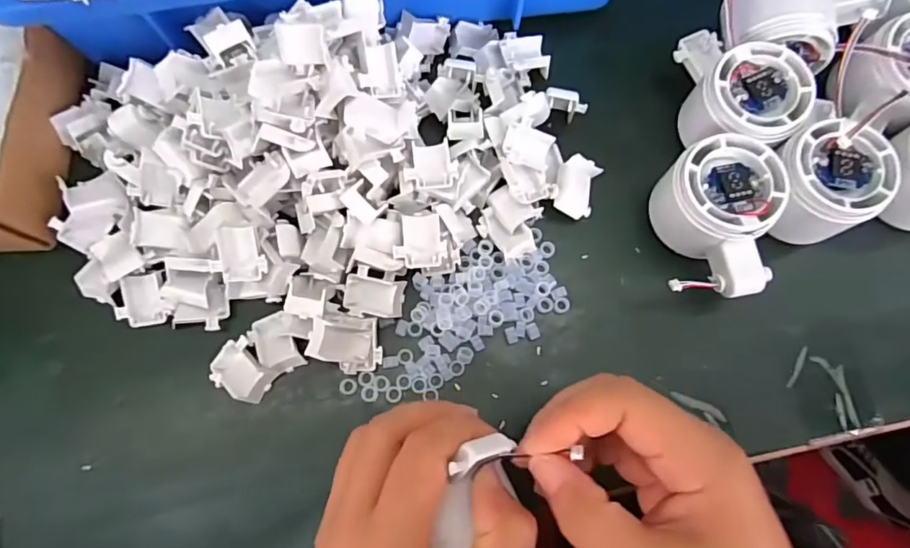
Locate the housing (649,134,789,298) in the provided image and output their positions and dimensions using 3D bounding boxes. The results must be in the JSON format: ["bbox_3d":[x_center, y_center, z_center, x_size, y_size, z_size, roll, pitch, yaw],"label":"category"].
[{"bbox_3d":[0.144,-0.028,0.296,0.055,0.052,0.081,-3,77,-1],"label":"housing"}]

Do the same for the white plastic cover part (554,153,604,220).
[{"bbox_3d":[0.073,-0.051,0.316,0.023,0.013,0.034,12,77,2],"label":"white plastic cover part"}]

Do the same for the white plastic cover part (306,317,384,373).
[{"bbox_3d":[-0.060,0.039,0.289,0.037,0.020,0.029,-3,77,-1],"label":"white plastic cover part"}]

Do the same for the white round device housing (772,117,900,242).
[{"bbox_3d":[0.202,-0.050,0.296,0.056,0.047,0.057,0,77,-1],"label":"white round device housing"}]

